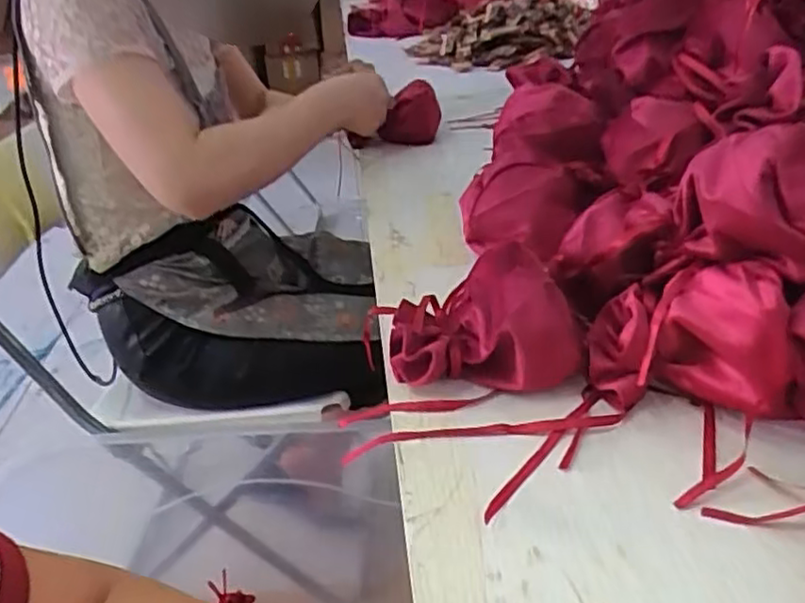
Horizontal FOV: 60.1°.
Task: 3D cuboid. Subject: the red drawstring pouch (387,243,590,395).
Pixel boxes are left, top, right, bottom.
[{"bbox_3d":[0.055,0.015,0.465,0.127,0.083,0.069,4,30,16],"label":"red drawstring pouch"}]

